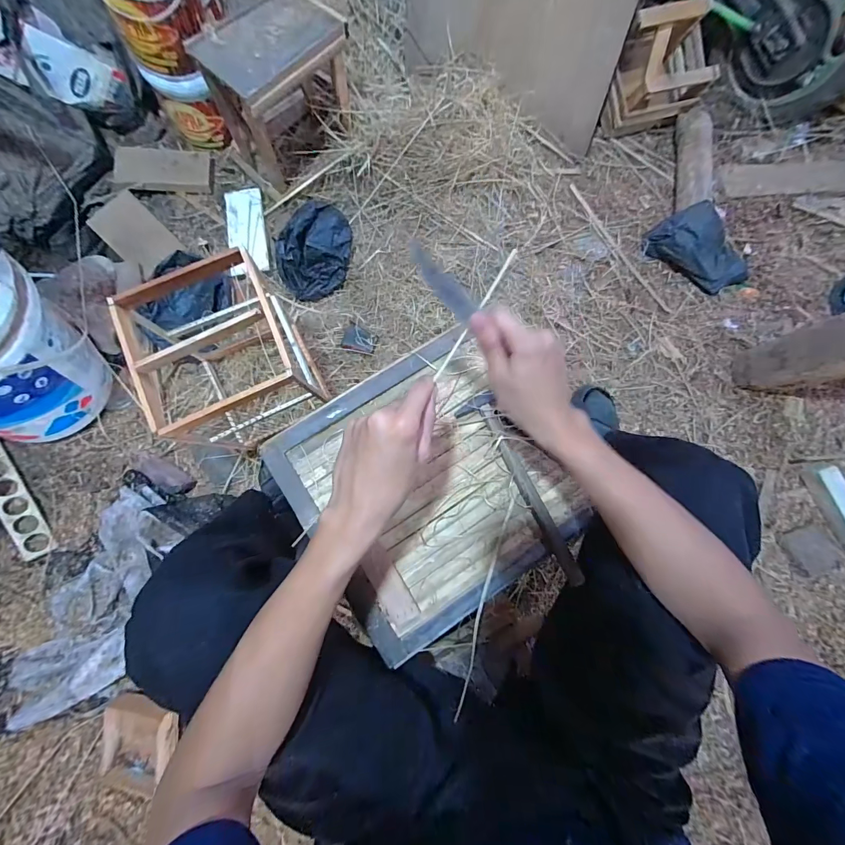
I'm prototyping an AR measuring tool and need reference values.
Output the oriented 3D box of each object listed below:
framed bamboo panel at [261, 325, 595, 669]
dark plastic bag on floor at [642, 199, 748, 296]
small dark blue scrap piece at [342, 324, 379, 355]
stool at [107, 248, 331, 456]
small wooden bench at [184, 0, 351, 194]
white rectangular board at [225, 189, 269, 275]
[{"bbox_3d":[0.008,0.084,0.540,0.333,0.025,0.333,-35,83,-6],"label":"framed bamboo panel"},{"bbox_3d":[0.670,-0.414,0.934,0.122,0.096,0.239,-44,84,-7],"label":"dark plastic bag on floor"},{"bbox_3d":[-0.151,-0.202,0.952,0.080,0.006,0.061,13,81,1],"label":"small dark blue scrap piece"},{"bbox_3d":[-0.336,-0.106,0.721,0.225,0.312,0.236,-22,82,-4],"label":"stool"},{"bbox_3d":[-0.311,-0.736,0.879,0.206,0.272,0.280,41,83,5],"label":"small wooden bench"},{"bbox_3d":[-0.436,-0.471,0.963,0.094,0.016,0.217,-8,81,-2],"label":"white rectangular board"}]

